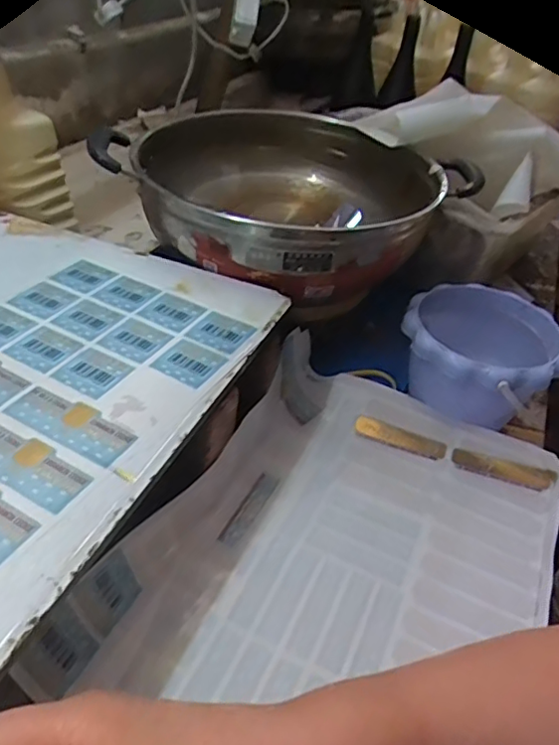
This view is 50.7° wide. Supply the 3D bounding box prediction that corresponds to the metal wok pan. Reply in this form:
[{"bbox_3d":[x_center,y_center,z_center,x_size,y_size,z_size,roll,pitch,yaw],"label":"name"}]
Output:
[{"bbox_3d":[0.019,-0.190,0.629,0.274,0.073,0.301,35,48,29],"label":"metal wok pan"}]

